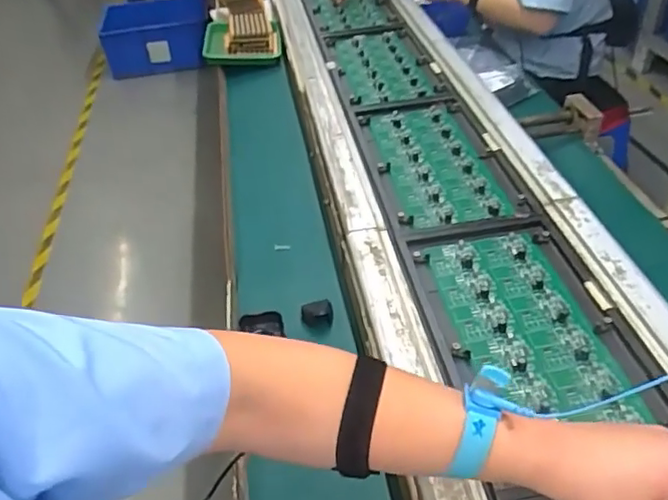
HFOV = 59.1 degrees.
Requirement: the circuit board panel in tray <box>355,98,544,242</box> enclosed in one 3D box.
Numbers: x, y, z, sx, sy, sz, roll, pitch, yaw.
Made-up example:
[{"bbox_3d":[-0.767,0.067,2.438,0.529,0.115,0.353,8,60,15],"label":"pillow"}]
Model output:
[{"bbox_3d":[0.148,-0.126,0.848,0.179,0.018,0.333,-8,44,-7],"label":"circuit board panel in tray"}]

